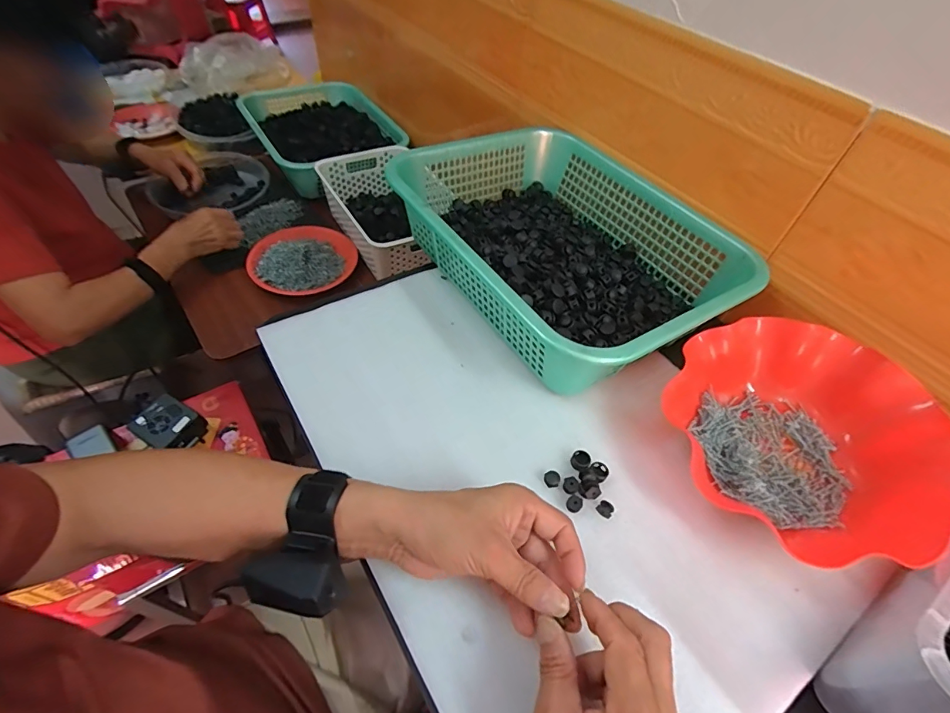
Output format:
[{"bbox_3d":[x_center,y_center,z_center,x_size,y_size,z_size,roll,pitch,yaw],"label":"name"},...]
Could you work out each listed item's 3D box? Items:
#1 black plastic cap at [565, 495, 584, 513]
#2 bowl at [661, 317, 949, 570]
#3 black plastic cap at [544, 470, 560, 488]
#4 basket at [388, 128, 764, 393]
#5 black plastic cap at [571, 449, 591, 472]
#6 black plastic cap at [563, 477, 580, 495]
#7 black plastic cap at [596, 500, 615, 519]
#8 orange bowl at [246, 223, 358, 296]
[{"bbox_3d":[0.085,0.125,0.389,0.013,0.007,0.015,32,58,20],"label":"black plastic cap"},{"bbox_3d":[0.291,0.061,0.413,0.212,0.071,0.198,1,53,-2],"label":"bowl"},{"bbox_3d":[0.068,0.108,0.403,0.013,0.007,0.013,1,53,-2],"label":"black plastic cap"},{"bbox_3d":[0.105,-0.142,0.537,0.287,0.096,0.373,-27,59,-21],"label":"basket"},{"bbox_3d":[0.095,0.095,0.413,0.016,0.008,0.019,32,58,20],"label":"black plastic cap"},{"bbox_3d":[0.084,0.113,0.398,0.013,0.006,0.014,1,53,-2],"label":"black plastic cap"},{"bbox_3d":[0.111,0.130,0.388,0.013,0.009,0.011,33,58,20],"label":"black plastic cap"},{"bbox_3d":[-0.320,-0.197,0.842,0.183,0.052,0.174,1,53,-2],"label":"orange bowl"}]

